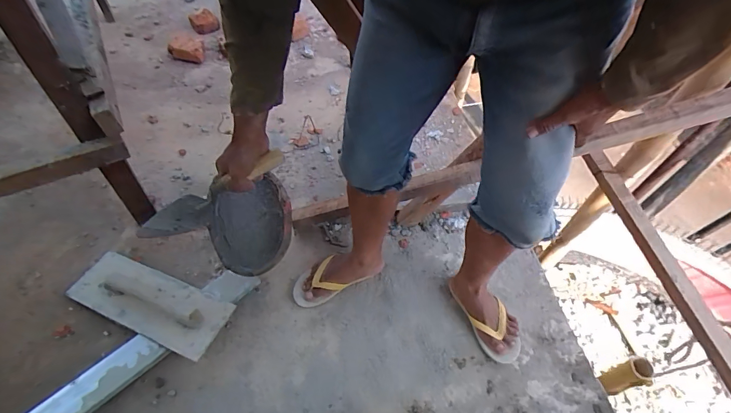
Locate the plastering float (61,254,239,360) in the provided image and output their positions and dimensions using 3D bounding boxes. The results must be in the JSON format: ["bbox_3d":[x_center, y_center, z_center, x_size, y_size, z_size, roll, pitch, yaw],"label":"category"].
[{"bbox_3d":[-0.562,0.233,0.989,0.446,0.077,0.151,21,56,12],"label":"plastering float"}]

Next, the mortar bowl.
[{"bbox_3d":[-0.268,0.034,0.906,0.184,0.071,0.251,-14,68,-15],"label":"mortar bowl"}]

